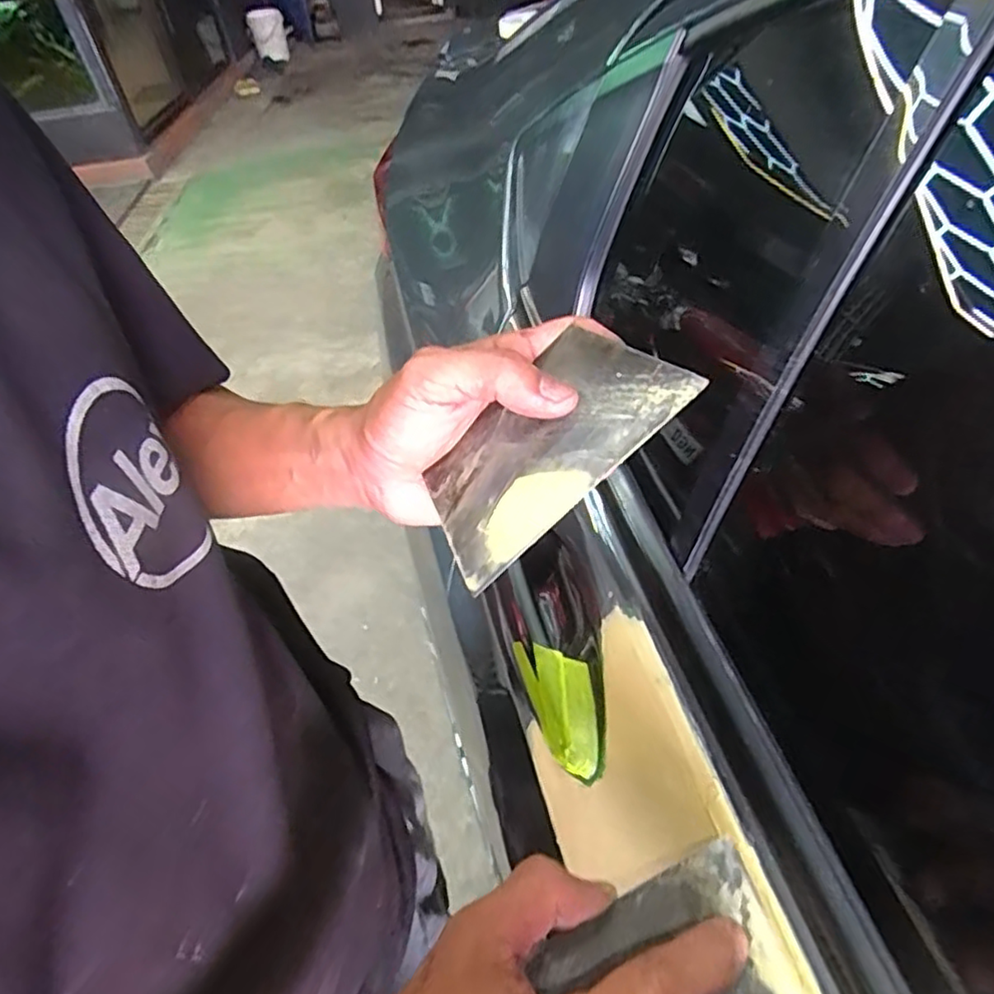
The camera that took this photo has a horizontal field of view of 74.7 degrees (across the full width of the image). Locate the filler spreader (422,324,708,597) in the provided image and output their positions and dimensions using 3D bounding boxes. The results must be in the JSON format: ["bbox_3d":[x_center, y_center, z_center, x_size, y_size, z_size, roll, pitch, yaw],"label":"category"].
[{"bbox_3d":[0.019,-0.023,0.283,0.116,0.004,0.077,-43,45,6],"label":"filler spreader"}]

